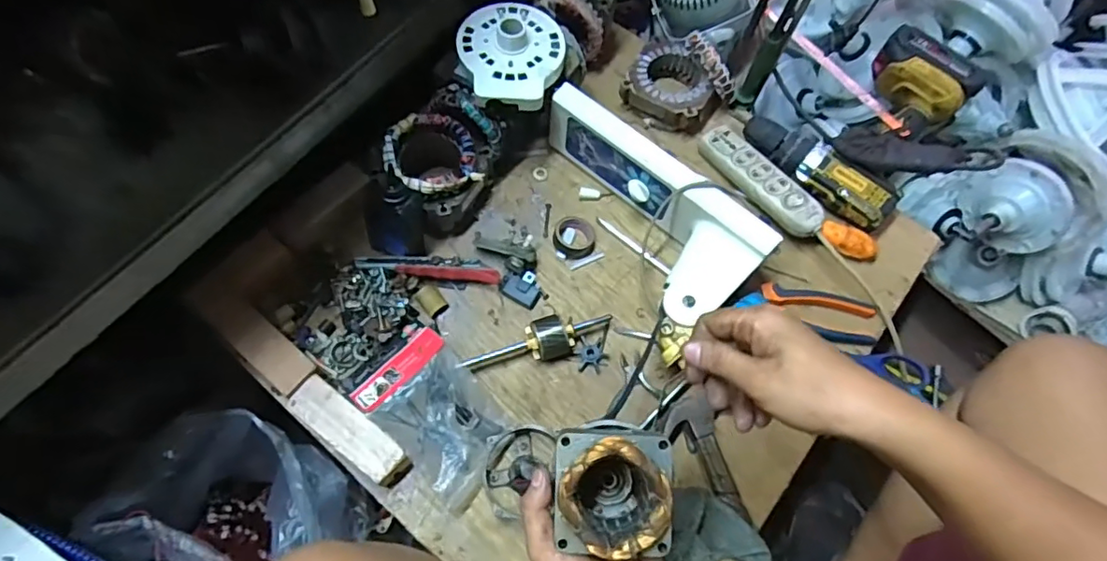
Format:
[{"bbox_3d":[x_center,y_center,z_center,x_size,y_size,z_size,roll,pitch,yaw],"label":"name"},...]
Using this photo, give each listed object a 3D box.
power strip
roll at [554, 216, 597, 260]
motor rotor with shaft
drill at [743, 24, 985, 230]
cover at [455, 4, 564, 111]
[{"bbox_3d":[0.246,-0.122,0.673,0.049,0.032,0.173,-33,72,-16],"label":"power strip"},{"bbox_3d":[0.025,-0.052,0.655,0.049,0.018,0.053,1,66,-3],"label":"roll"},{"bbox_3d":[-0.015,0.066,0.594,0.163,0.043,0.040,-14,68,-9],"label":"motor rotor with shaft"},{"bbox_3d":[0.372,-0.186,0.678,0.198,0.122,0.197,-41,74,-18],"label":"drill"},{"bbox_3d":[-0.046,-0.245,0.621,0.116,0.056,0.134,-3,66,-4],"label":"cover"}]

